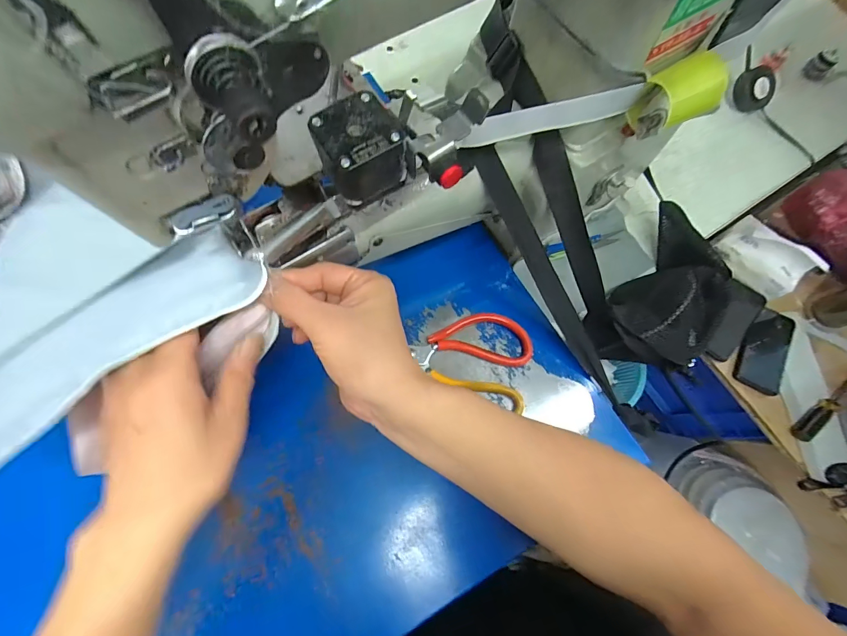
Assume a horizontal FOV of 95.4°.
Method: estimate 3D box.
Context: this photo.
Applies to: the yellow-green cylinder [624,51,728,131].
[{"bbox_3d":[0.182,-0.165,0.280,0.055,0.036,0.039,-25,62,7],"label":"yellow-green cylinder"}]

